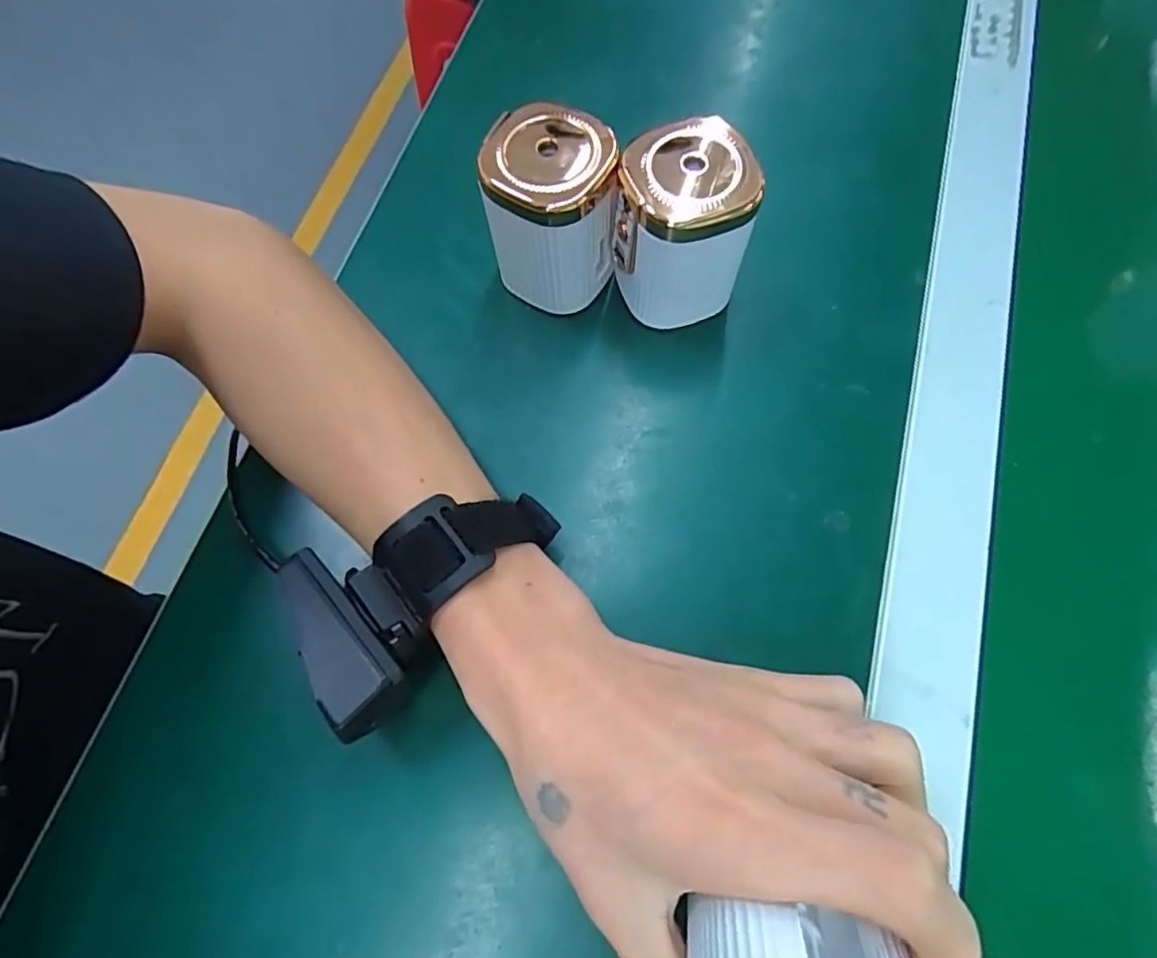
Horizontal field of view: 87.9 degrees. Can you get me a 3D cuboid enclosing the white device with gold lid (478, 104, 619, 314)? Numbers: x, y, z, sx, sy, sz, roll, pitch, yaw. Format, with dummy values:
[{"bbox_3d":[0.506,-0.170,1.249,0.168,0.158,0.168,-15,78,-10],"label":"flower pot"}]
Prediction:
[{"bbox_3d":[-0.011,-0.120,0.280,0.052,0.081,0.048,-1,70,1],"label":"white device with gold lid"}]

